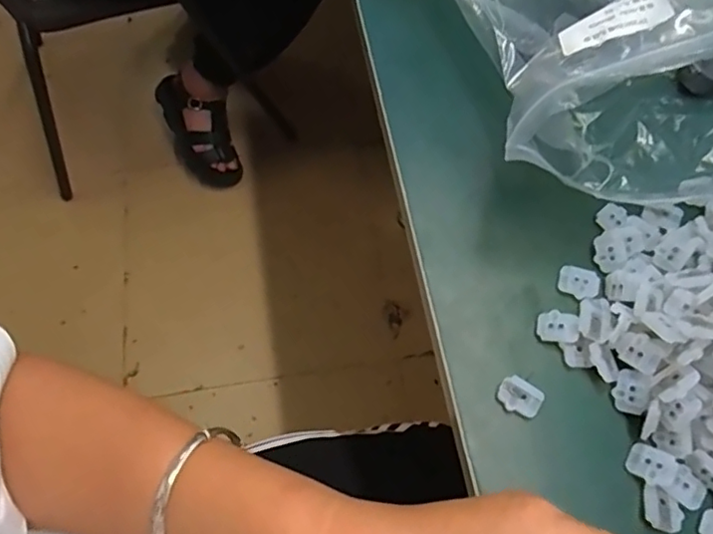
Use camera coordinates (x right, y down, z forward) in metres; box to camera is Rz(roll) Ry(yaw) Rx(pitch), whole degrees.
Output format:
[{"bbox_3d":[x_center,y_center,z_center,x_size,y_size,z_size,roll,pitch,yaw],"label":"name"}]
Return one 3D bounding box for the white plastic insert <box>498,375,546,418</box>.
[{"bbox_3d":[0.085,0.068,0.301,0.022,0.004,0.017,33,70,15],"label":"white plastic insert"}]

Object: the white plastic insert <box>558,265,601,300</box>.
[{"bbox_3d":[0.127,0.009,0.330,0.022,0.004,0.017,14,66,7],"label":"white plastic insert"}]

